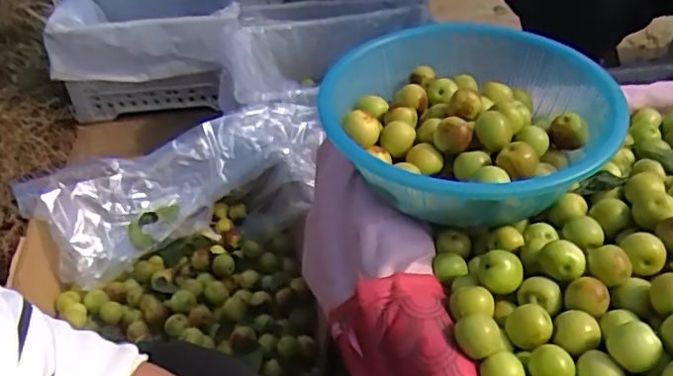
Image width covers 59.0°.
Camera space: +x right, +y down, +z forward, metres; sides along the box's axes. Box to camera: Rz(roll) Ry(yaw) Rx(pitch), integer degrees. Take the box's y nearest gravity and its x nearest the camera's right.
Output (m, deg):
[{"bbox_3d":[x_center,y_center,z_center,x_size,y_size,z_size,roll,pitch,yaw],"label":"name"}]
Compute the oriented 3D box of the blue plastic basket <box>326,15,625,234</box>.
[{"bbox_3d":[0.120,-0.061,0.582,0.264,0.087,0.271,1,42,6],"label":"blue plastic basket"}]

